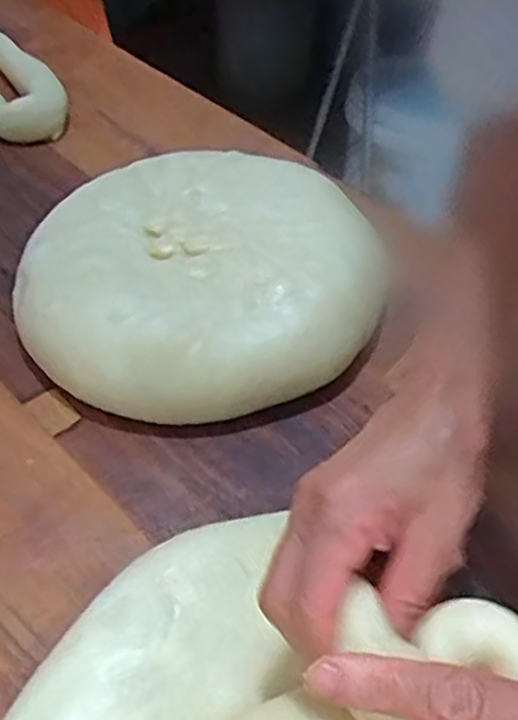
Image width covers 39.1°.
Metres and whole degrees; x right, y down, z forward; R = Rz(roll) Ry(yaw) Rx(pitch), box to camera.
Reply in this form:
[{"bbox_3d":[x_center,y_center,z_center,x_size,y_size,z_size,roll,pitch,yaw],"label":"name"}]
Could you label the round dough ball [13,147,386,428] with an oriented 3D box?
[{"bbox_3d":[-0.046,-0.066,0.511,0.231,0.055,0.231,2,46,-2],"label":"round dough ball"}]

